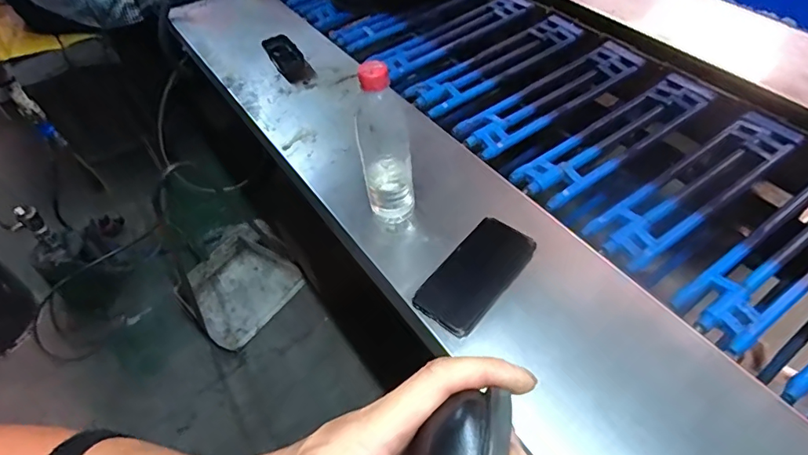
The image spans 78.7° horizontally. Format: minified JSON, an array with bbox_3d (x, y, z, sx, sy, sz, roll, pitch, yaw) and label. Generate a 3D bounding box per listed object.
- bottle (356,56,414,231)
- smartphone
[{"bbox_3d":[-0.025,-0.090,0.607,0.062,0.238,0.068,-14,51,-1],"label":"bottle"},{"bbox_3d":[0.089,0.054,0.601,0.078,0.011,0.162,32,61,29],"label":"smartphone"}]

